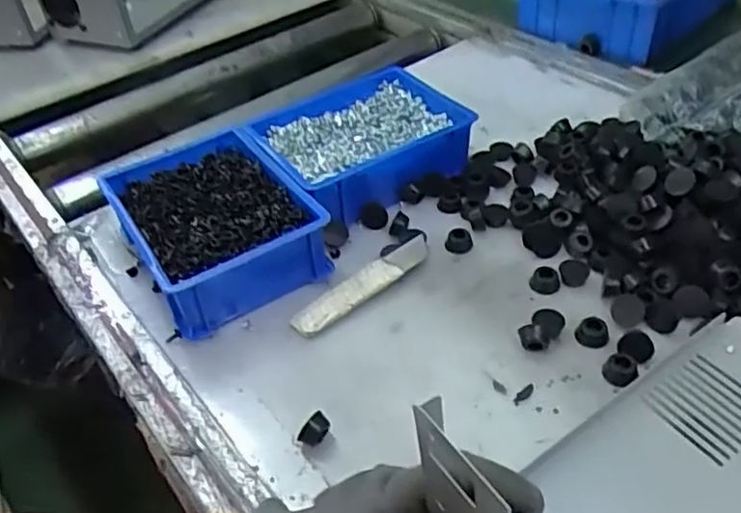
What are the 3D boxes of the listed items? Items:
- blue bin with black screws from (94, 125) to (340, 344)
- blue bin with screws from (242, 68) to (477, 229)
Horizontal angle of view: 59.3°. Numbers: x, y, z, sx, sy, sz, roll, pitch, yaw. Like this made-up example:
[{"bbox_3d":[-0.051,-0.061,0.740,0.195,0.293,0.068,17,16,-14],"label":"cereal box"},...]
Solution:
[{"bbox_3d":[-0.143,-0.031,0.599,0.142,0.067,0.203,-27,45,-21],"label":"blue bin with black screws"},{"bbox_3d":[-0.009,-0.115,0.678,0.194,0.063,0.162,-25,44,-19],"label":"blue bin with screws"}]

